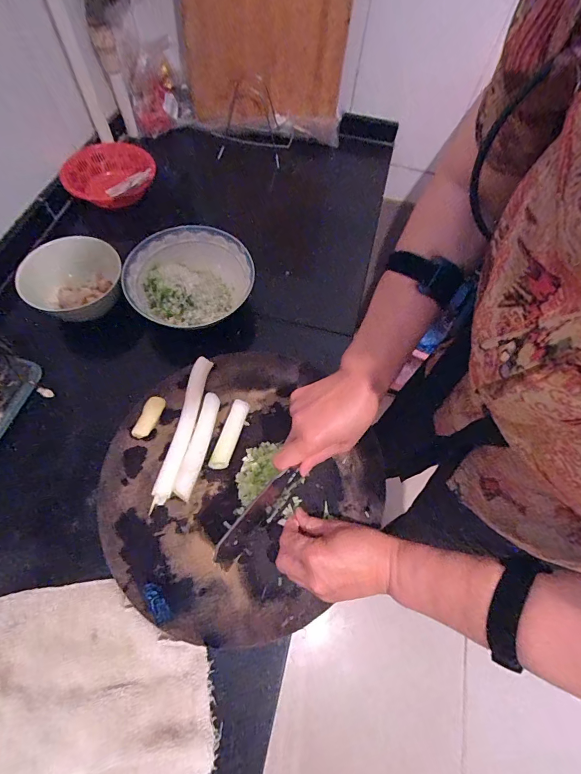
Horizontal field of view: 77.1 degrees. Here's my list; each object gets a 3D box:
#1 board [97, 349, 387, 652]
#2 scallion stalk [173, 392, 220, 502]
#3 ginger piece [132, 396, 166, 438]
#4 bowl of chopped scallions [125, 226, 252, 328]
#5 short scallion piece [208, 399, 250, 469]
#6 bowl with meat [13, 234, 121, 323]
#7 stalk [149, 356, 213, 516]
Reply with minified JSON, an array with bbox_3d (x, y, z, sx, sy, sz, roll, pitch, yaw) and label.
[{"bbox_3d":[-0.066,0.115,0.475,0.320,0.053,0.342,2,64,-3],"label":"board"},{"bbox_3d":[-0.118,0.075,0.474,0.025,0.024,0.136,13,63,3],"label":"scallion stalk"},{"bbox_3d":[-0.187,0.040,0.483,0.021,0.012,0.059,23,77,8],"label":"ginger piece"},{"bbox_3d":[-0.170,-0.180,0.604,0.179,0.048,0.188,2,64,-3],"label":"bowl of chopped scallions"},{"bbox_3d":[-0.080,0.061,0.480,0.026,0.014,0.093,16,64,4],"label":"short scallion piece"},{"bbox_3d":[-0.349,-0.168,0.586,0.144,0.060,0.131,2,64,-3],"label":"bowl with meat"},{"bbox_3d":[-0.140,0.053,0.485,0.026,0.016,0.206,10,63,1],"label":"stalk"}]

